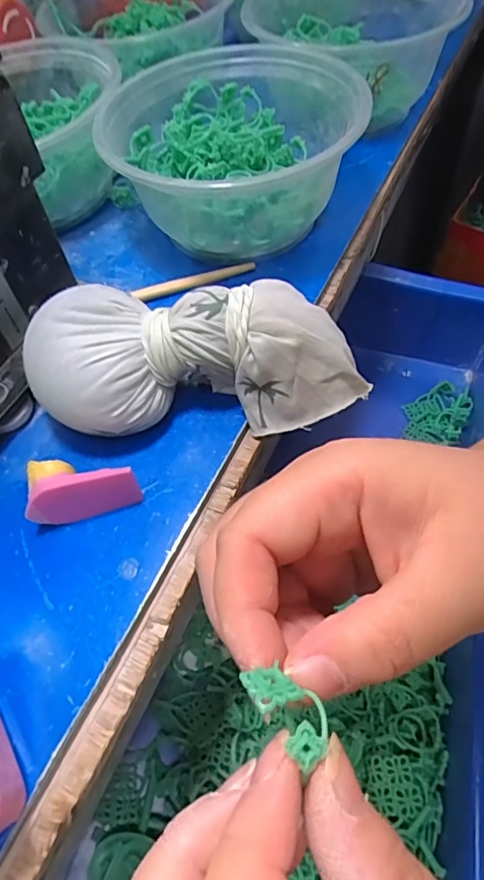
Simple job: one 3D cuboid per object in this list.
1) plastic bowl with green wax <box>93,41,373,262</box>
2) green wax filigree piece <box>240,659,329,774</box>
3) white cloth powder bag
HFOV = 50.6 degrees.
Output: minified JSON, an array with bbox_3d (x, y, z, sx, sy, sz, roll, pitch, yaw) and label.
[{"bbox_3d":[-0.003,-0.154,0.283,0.126,0.063,0.120,-2,57,3],"label":"plastic bowl with green wax"},{"bbox_3d":[0.010,0.057,0.110,0.011,0.004,0.022,-38,57,-18],"label":"green wax filigree piece"},{"bbox_3d":[-0.017,-0.037,0.220,0.136,0.047,0.060,-7,57,0],"label":"white cloth powder bag"}]

